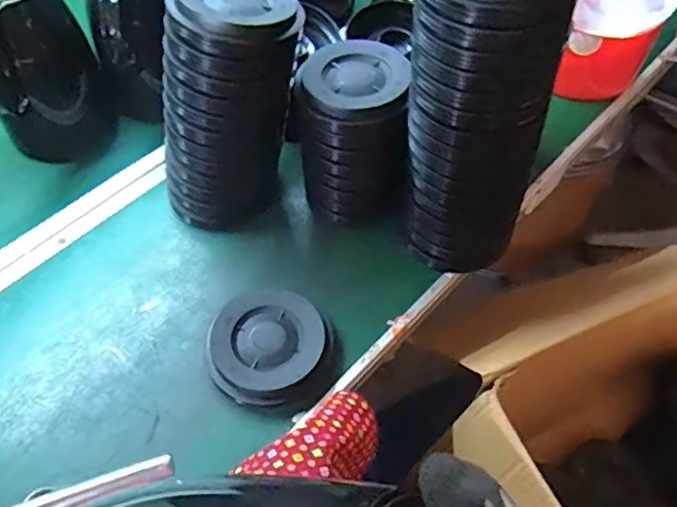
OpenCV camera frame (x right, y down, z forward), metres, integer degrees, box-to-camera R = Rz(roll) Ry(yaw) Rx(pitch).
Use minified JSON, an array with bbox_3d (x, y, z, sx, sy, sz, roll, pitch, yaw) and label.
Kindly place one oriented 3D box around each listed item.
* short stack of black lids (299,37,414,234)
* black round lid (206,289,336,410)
[{"bbox_3d":[0.014,-0.124,0.679,0.110,0.165,0.119,1,54,0],"label":"short stack of black lids"},{"bbox_3d":[-0.068,0.090,0.603,0.112,0.029,0.110,0,54,0],"label":"black round lid"}]

